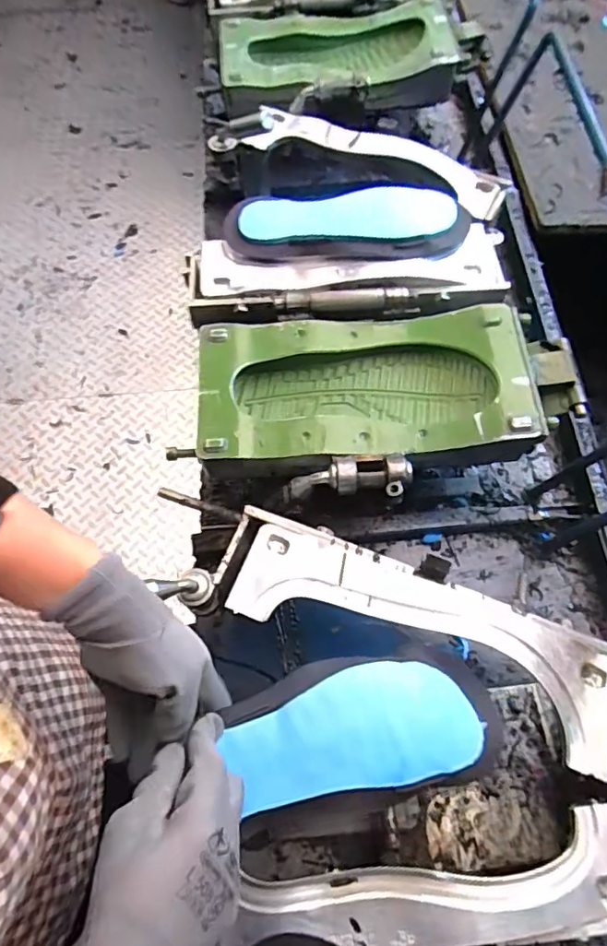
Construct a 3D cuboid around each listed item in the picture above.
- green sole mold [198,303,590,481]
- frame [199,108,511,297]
[{"bbox_3d":[0.088,-0.090,0.586,0.388,0.054,0.170,-2,69,1],"label":"green sole mold"},{"bbox_3d":[0.064,-0.355,0.687,0.374,0.063,0.337,-1,69,1],"label":"frame"}]

